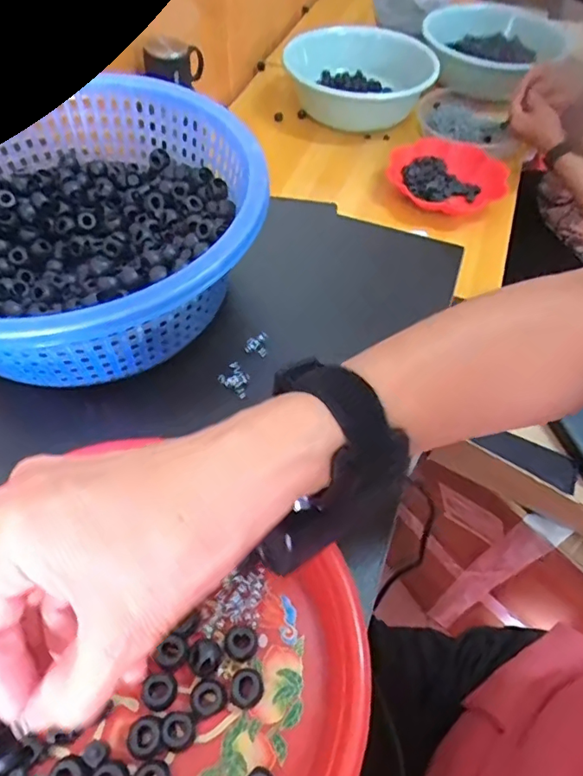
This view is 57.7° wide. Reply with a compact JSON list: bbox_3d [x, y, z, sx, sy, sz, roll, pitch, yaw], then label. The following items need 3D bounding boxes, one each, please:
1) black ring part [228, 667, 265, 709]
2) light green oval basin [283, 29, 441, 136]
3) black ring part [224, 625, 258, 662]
[{"bbox_3d":[-0.023,0.153,0.269,0.018,0.012,0.017,1,56,-2],"label":"black ring part"},{"bbox_3d":[0.126,-0.649,1.092,0.316,0.109,0.187,21,57,12],"label":"light green oval basin"},{"bbox_3d":[-0.027,0.135,0.280,0.017,0.009,0.016,1,56,-2],"label":"black ring part"}]

